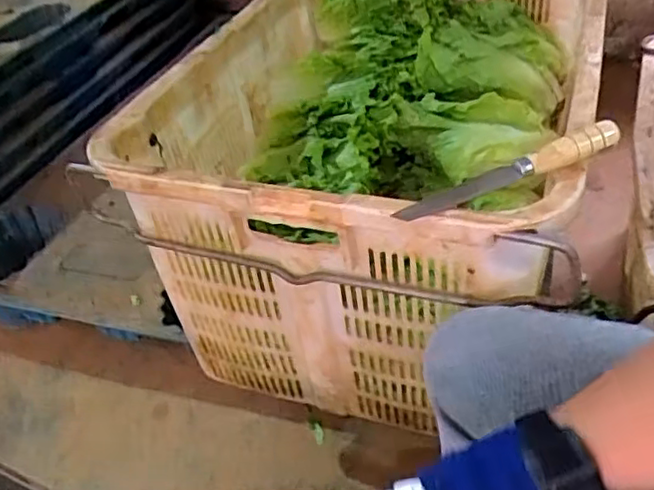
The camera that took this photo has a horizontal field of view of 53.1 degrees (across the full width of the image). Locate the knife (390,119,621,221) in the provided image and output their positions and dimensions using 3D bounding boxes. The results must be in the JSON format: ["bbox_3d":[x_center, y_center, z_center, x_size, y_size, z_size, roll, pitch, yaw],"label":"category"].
[{"bbox_3d":[0.152,-0.062,0.533,0.203,0.030,0.019,-17,40,-13],"label":"knife"}]

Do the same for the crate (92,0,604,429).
[{"bbox_3d":[0.099,-0.129,0.890,0.458,0.328,0.702,11,43,20],"label":"crate"}]

